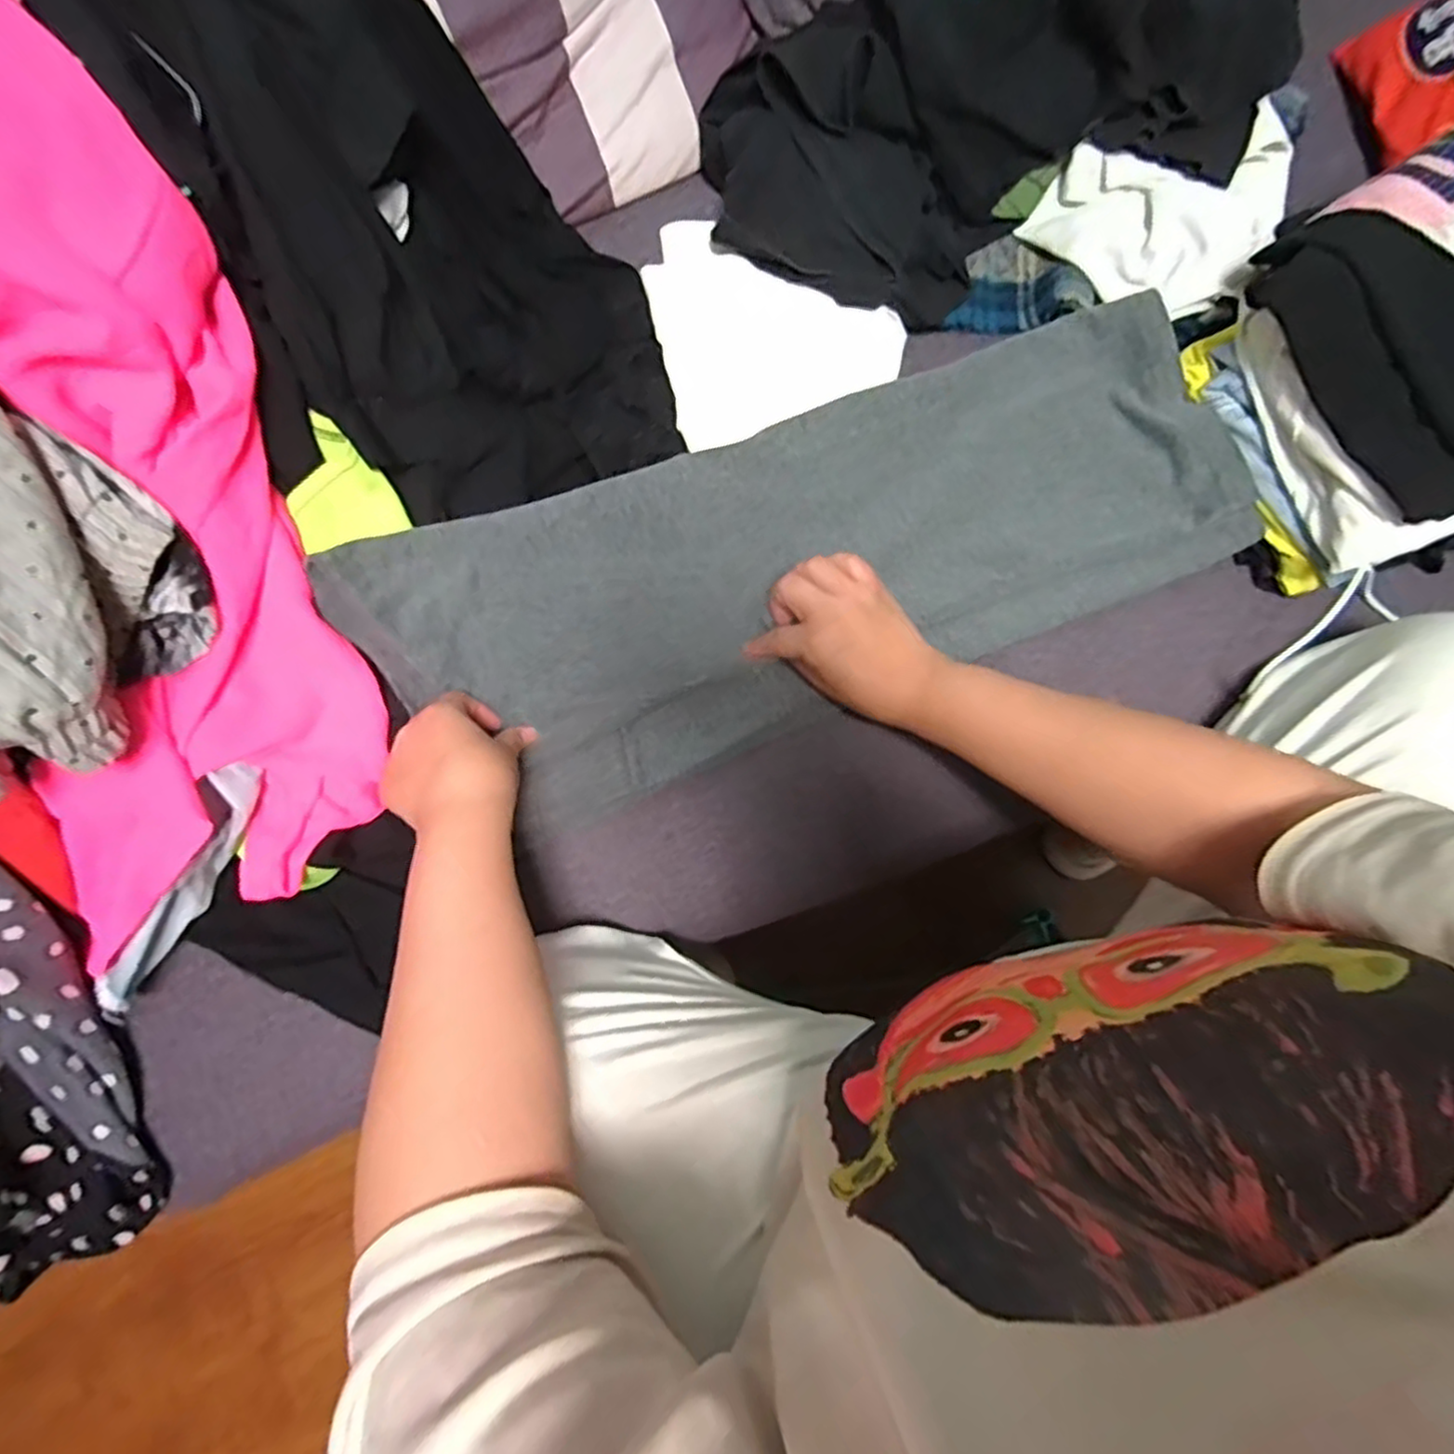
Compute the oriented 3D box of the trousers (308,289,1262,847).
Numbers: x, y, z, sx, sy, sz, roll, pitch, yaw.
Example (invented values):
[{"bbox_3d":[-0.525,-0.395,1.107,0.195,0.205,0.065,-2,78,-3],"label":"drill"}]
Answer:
[{"bbox_3d":[0.067,-0.130,0.552,0.665,0.080,0.231,-20,80,-6],"label":"trousers"}]

